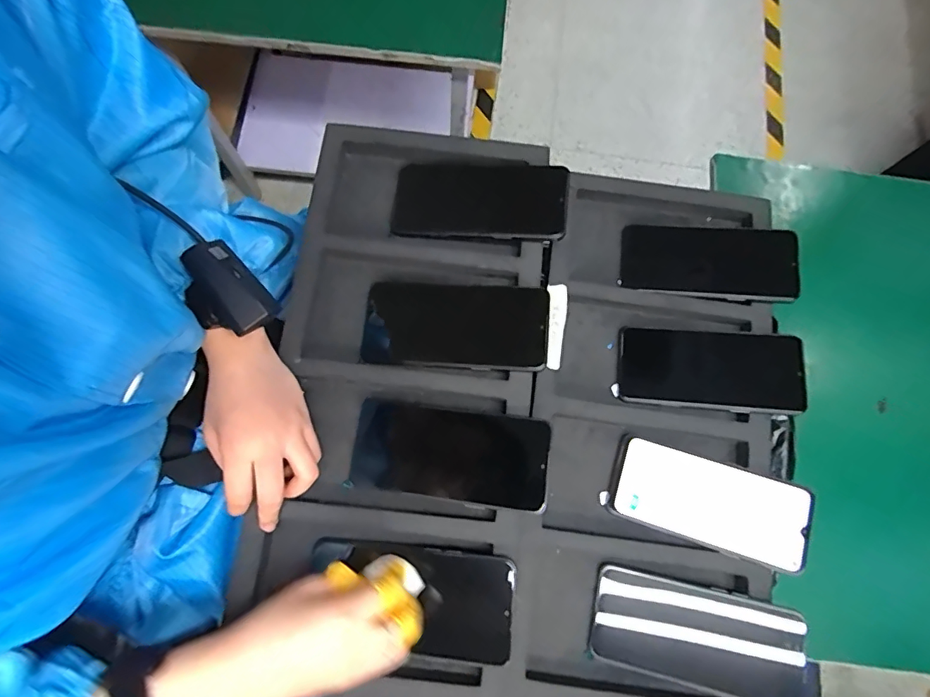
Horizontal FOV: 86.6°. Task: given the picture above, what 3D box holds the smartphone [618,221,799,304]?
[{"bbox_3d":[0.241,-0.088,0.493,0.163,0.013,0.079,4,70,12],"label":"smartphone"}]

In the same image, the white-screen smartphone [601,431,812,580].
[{"bbox_3d":[0.215,0.135,0.437,0.158,0.007,0.076,17,75,14],"label":"white-screen smartphone"}]

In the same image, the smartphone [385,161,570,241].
[{"bbox_3d":[0.013,-0.142,0.468,0.163,0.012,0.077,6,77,13],"label":"smartphone"}]

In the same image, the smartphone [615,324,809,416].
[{"bbox_3d":[0.229,0.019,0.465,0.158,0.010,0.075,5,75,13],"label":"smartphone"}]

